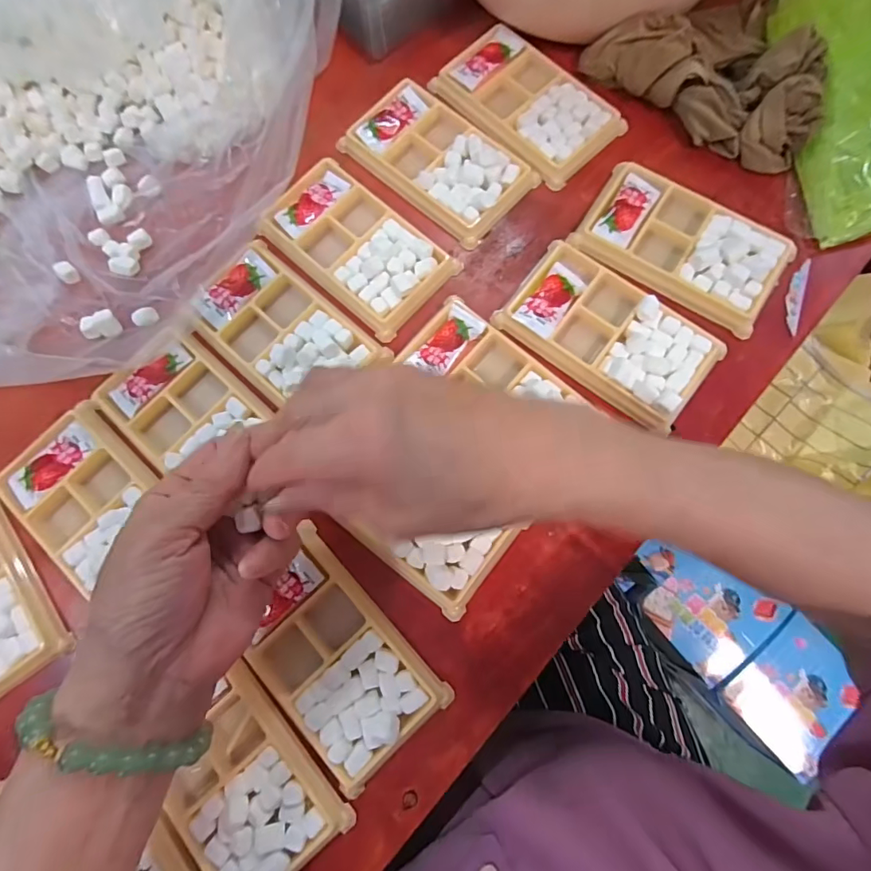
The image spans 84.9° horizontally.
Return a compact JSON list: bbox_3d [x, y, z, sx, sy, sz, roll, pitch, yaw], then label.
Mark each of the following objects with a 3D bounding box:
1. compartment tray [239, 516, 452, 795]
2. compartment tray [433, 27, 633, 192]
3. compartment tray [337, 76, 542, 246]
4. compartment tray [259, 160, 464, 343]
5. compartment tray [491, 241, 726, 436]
[{"bbox_3d":[-0.060,0.132,0.281,0.075,0.013,0.123,-40,81,-6],"label":"compartment tray"},{"bbox_3d":[0.069,-0.253,0.366,0.079,0.017,0.135,-45,82,-7],"label":"compartment tray"},{"bbox_3d":[0.002,-0.207,0.353,0.134,0.019,0.075,41,83,8],"label":"compartment tray"},{"bbox_3d":[-0.055,-0.138,0.341,0.131,0.017,0.076,43,83,8],"label":"compartment tray"},{"bbox_3d":[0.116,-0.069,0.317,0.137,0.015,0.077,39,82,8],"label":"compartment tray"}]

